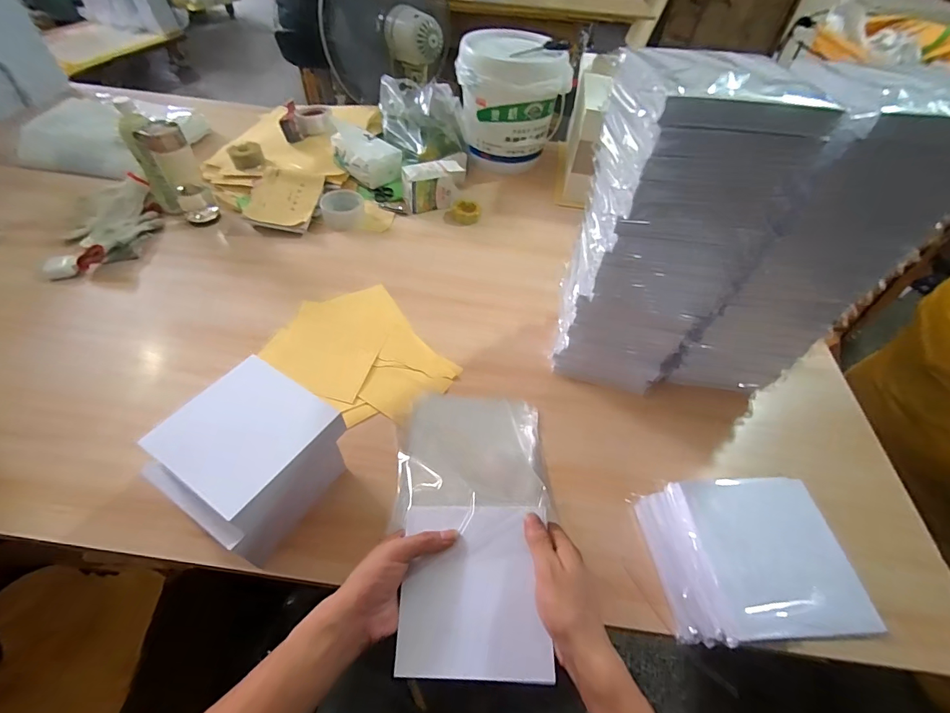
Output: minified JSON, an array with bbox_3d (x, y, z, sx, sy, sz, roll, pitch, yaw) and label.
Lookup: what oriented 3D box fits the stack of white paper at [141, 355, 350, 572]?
[{"bbox_3d":[-0.267,0.120,0.505,0.150,0.138,0.167,29,55,17],"label":"stack of white paper"}]

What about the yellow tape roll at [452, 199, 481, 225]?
[{"bbox_3d":[-0.020,-0.336,0.979,0.063,0.035,0.072,4,52,-2],"label":"yellow tape roll"}]

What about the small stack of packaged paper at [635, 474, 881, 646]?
[{"bbox_3d":[0.304,0.229,0.473,0.159,0.113,0.161,1,52,-4],"label":"small stack of packaged paper"}]

